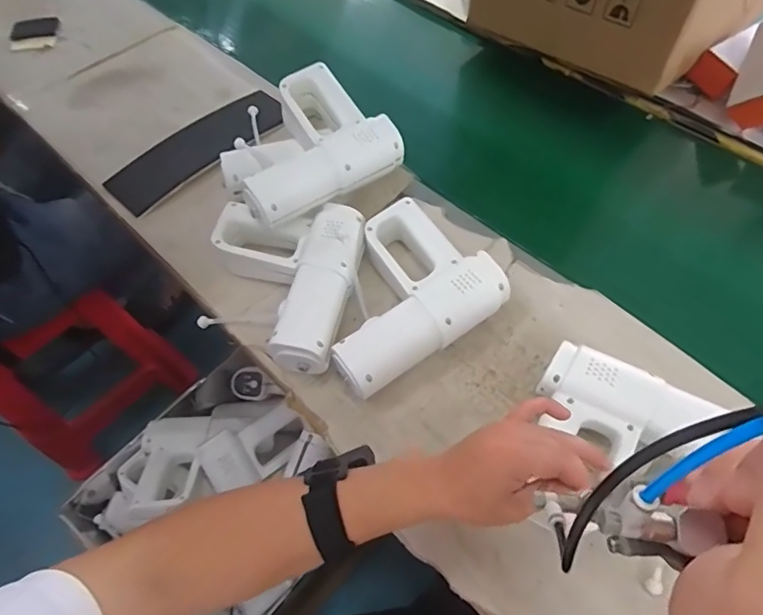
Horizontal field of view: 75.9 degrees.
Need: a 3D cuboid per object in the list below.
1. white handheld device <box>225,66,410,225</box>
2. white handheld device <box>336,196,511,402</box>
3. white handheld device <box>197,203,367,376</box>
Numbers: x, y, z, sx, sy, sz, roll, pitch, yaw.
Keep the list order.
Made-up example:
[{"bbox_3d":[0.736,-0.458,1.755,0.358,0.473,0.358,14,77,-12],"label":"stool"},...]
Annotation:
[{"bbox_3d":[-0.106,-0.216,0.644,0.209,0.068,0.185,-31,62,-18],"label":"white handheld device"},{"bbox_3d":[0.015,-0.020,0.579,0.208,0.069,0.182,-30,61,-17],"label":"white handheld device"},{"bbox_3d":[-0.123,-0.032,0.586,0.180,0.076,0.203,11,58,8],"label":"white handheld device"}]

